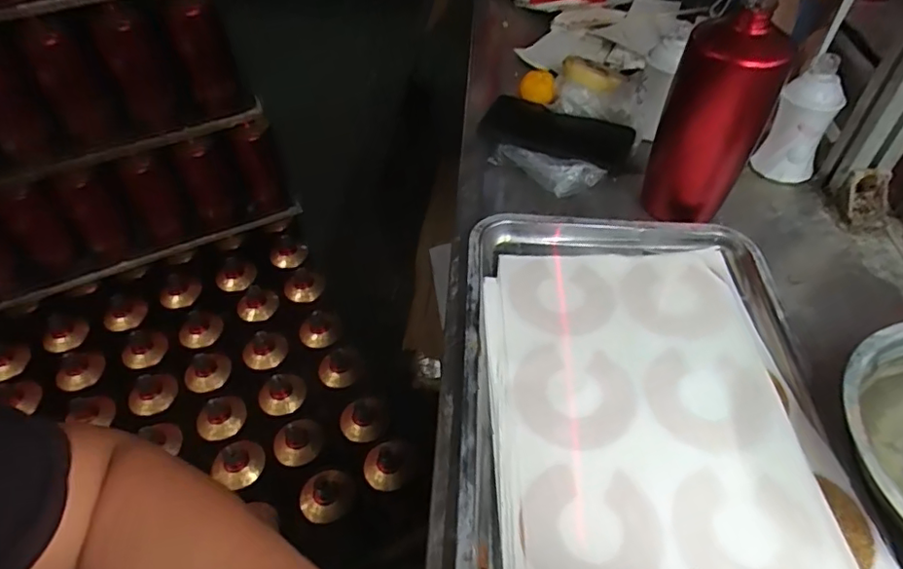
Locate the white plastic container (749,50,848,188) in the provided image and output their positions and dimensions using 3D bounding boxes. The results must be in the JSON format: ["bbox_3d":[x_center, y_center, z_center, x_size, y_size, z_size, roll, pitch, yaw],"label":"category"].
[{"bbox_3d":[0.352,-0.159,0.576,0.056,0.115,0.052,30,56,25],"label":"white plastic container"}]

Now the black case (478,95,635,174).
[{"bbox_3d":[0.116,-0.167,0.641,0.168,0.021,0.077,18,51,16],"label":"black case"}]

